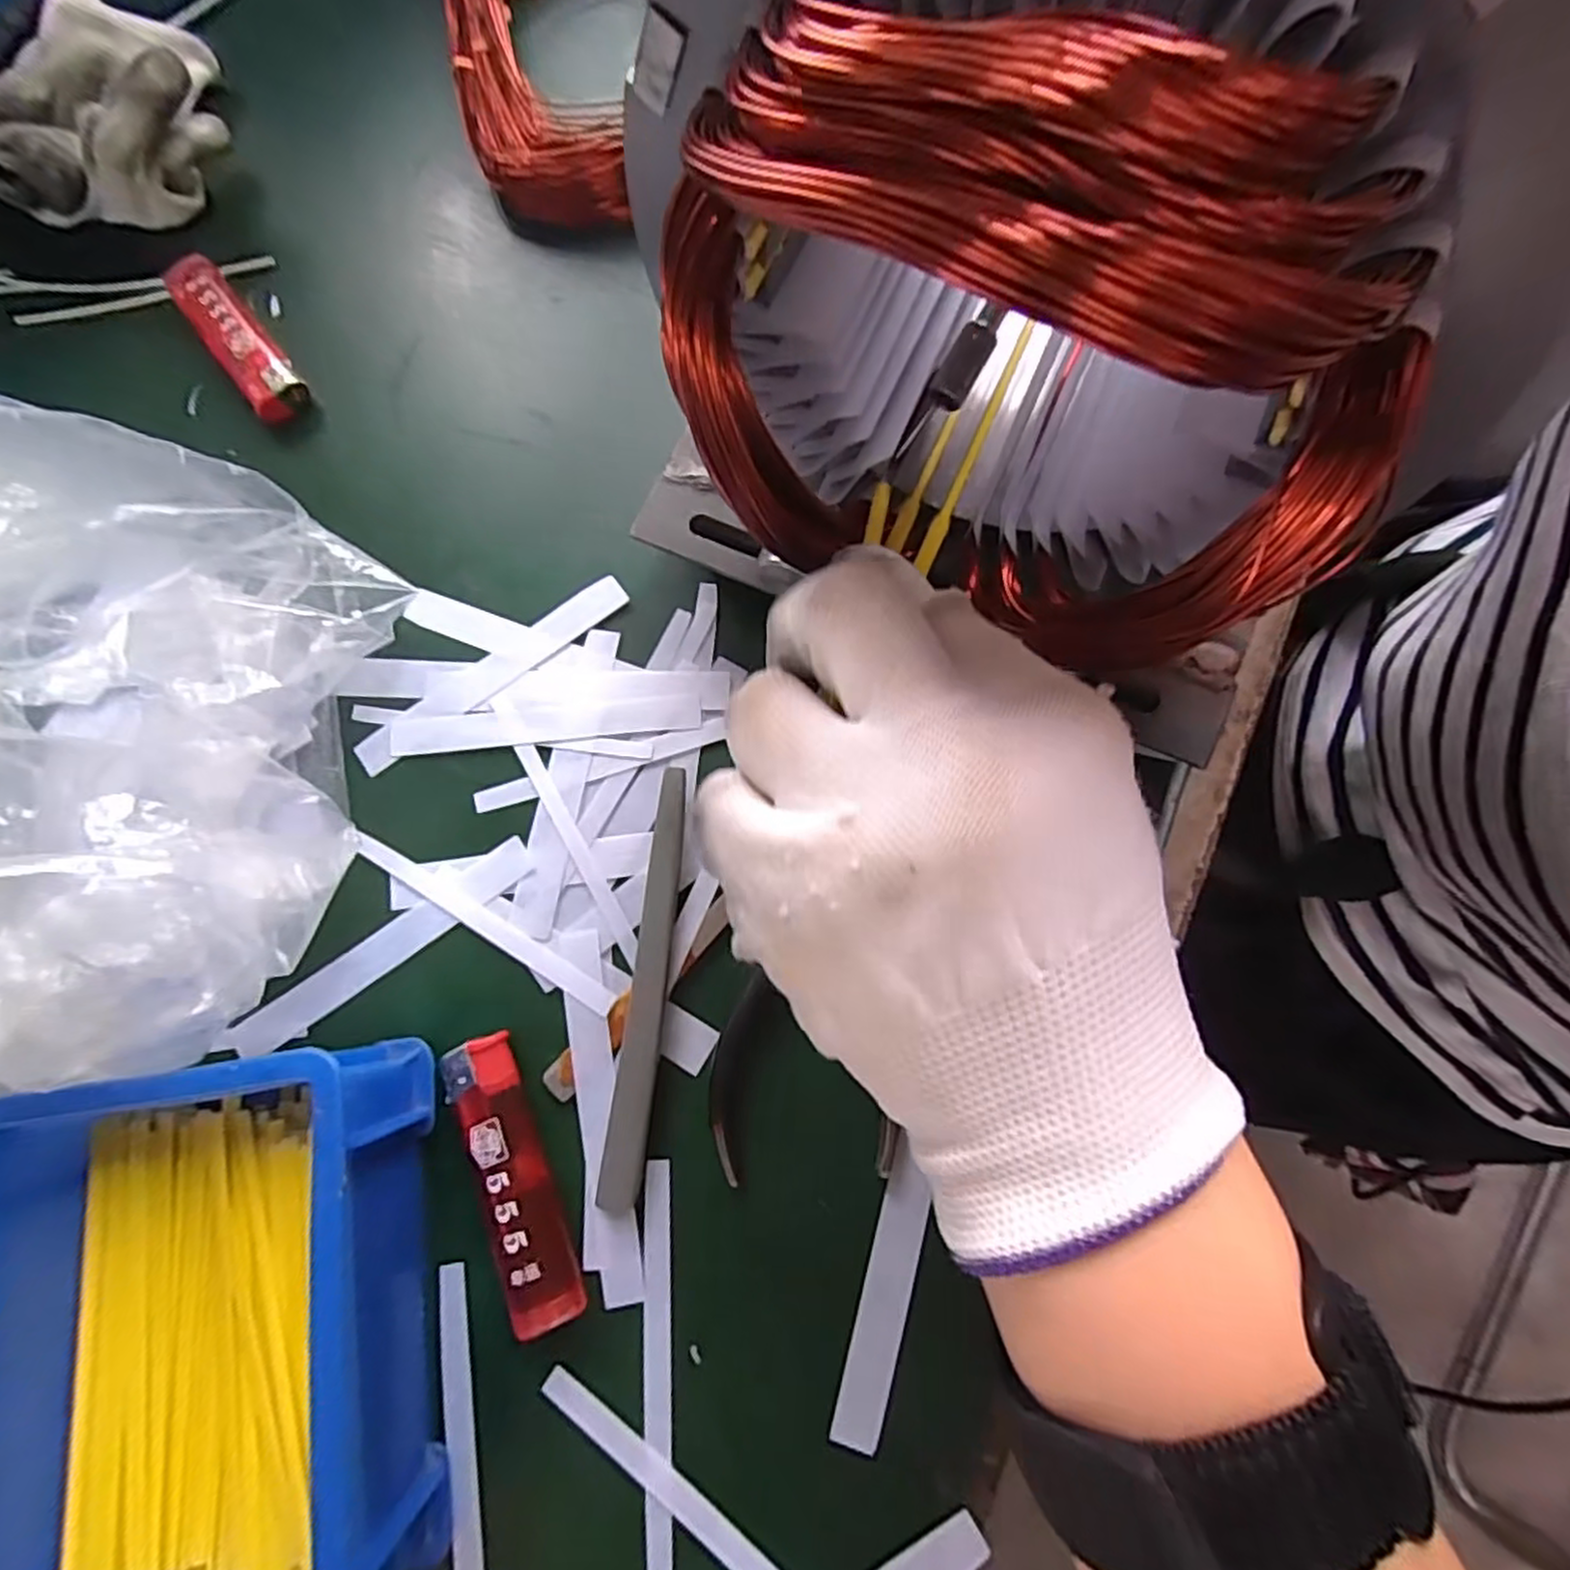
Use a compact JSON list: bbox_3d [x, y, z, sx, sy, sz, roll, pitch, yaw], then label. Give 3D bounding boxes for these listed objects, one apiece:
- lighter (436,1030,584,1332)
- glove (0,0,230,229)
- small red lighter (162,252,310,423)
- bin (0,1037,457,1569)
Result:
[{"bbox_3d":[-0.082,0.117,0.218,0.020,0.010,0.082,-21,78,-3],"label":"lighter"},{"bbox_3d":[-0.286,-0.282,0.300,0.093,0.044,0.110,-20,78,-3],"label":"glove"},{"bbox_3d":[-0.220,-0.179,0.291,0.021,0.013,0.087,-38,79,-7],"label":"small red lighter"},{"bbox_3d":[-0.153,0.148,0.189,0.103,0.049,0.141,-8,78,0],"label":"bin"}]

